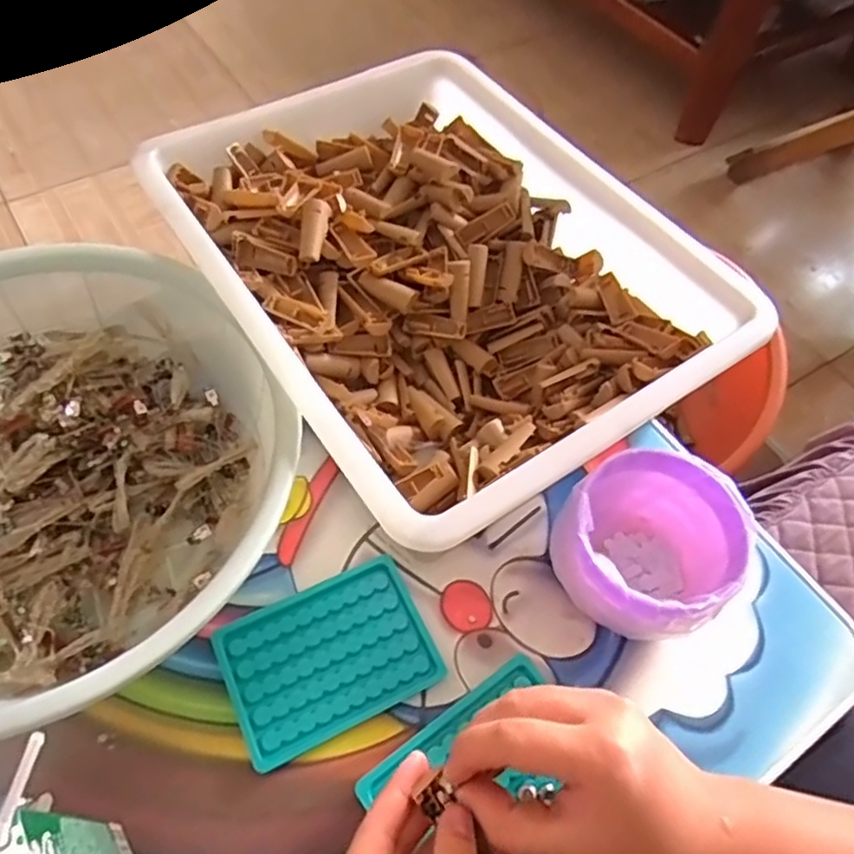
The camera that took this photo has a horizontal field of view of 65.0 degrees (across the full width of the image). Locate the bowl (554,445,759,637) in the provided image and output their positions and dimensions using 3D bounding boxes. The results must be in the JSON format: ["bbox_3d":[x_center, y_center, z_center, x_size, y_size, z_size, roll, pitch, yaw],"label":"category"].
[{"bbox_3d":[0.146,0.086,0.460,0.106,0.089,0.109,2,58,-3],"label":"bowl"}]

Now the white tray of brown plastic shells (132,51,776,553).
[{"bbox_3d":[0.001,-0.118,0.539,0.313,0.107,0.403,-30,65,-21],"label":"white tray of brown plastic shells"}]

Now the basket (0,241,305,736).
[{"bbox_3d":[-0.251,0.036,0.438,0.303,0.108,0.308,2,58,-3],"label":"basket"}]

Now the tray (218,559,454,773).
[{"bbox_3d":[-0.065,0.151,0.445,0.130,0.010,0.094,-22,63,-17],"label":"tray"}]

